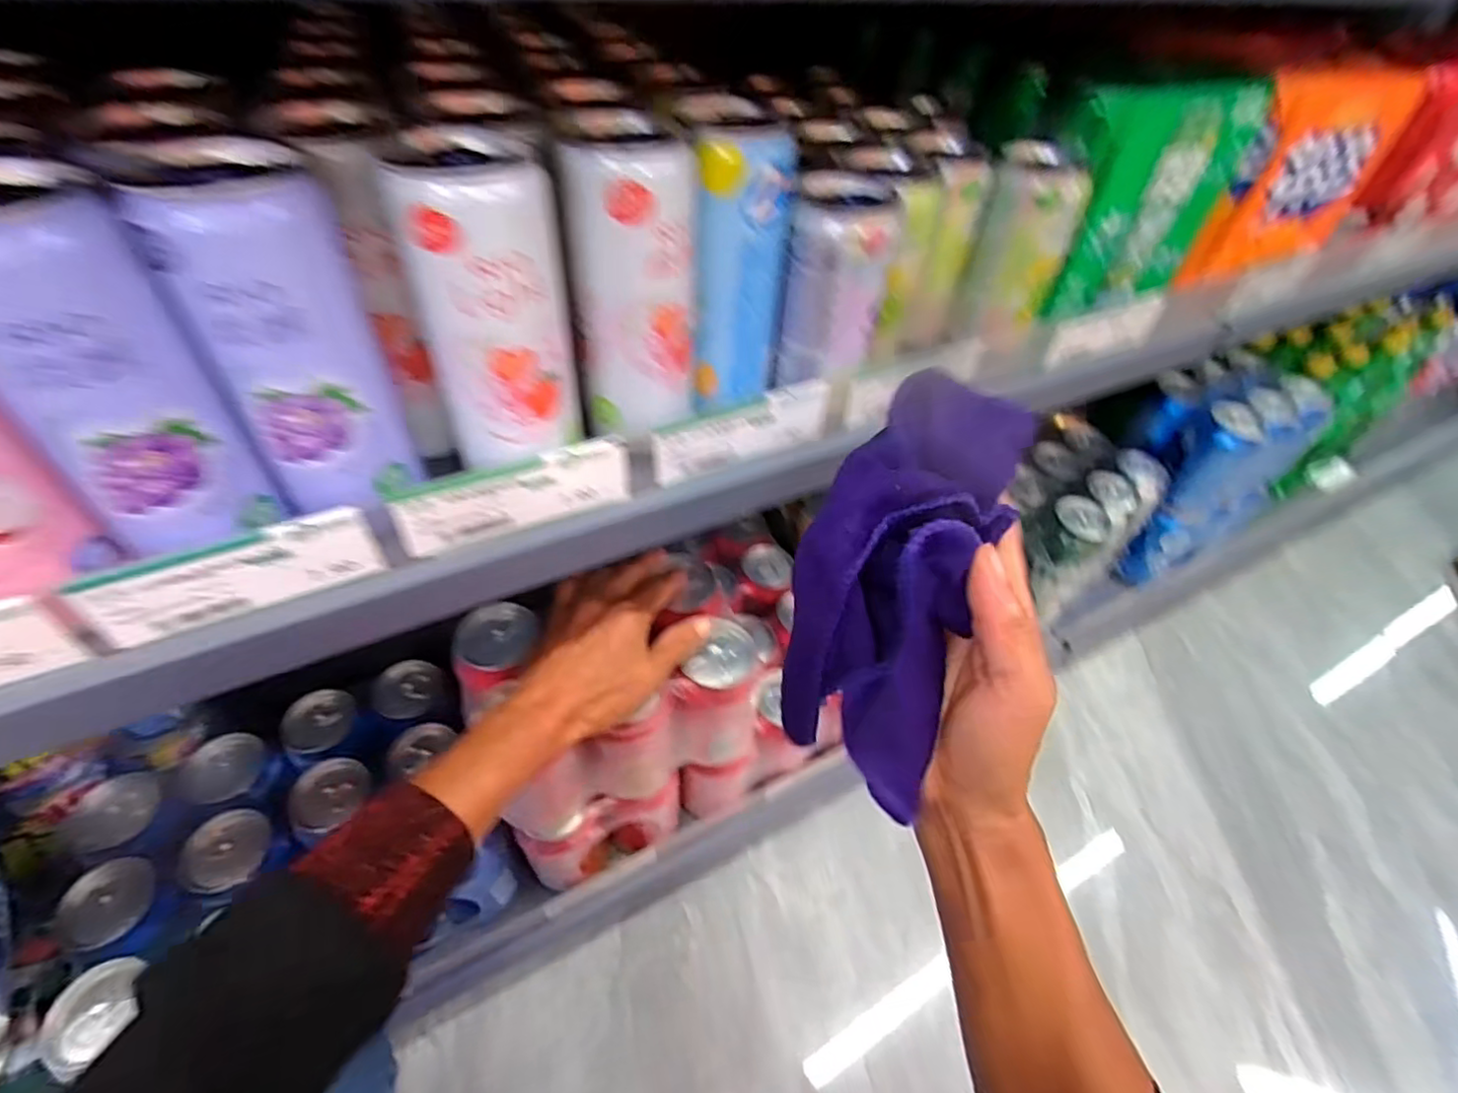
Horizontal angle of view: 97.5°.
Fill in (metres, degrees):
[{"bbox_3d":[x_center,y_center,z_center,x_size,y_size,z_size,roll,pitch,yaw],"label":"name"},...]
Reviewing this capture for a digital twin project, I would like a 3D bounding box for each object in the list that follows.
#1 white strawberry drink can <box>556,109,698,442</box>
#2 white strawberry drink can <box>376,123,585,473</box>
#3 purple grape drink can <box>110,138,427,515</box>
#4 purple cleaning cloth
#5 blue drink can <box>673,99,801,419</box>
[{"bbox_3d":[-0.042,-0.119,0.298,0.057,0.124,0.054,2,48,-5],"label":"white strawberry drink can"},{"bbox_3d":[-0.097,-0.094,0.268,0.059,0.121,0.058,-10,50,-15],"label":"white strawberry drink can"},{"bbox_3d":[-0.161,-0.073,0.245,0.058,0.119,0.046,-22,54,-24],"label":"purple grape drink can"},{"bbox_3d":[0.073,0.013,0.296,0.074,0.101,0.181,18,90,10],"label":"purple cleaning cloth"},{"bbox_3d":[0.001,-0.140,0.328,0.056,0.132,0.057,5,48,-2],"label":"blue drink can"}]

